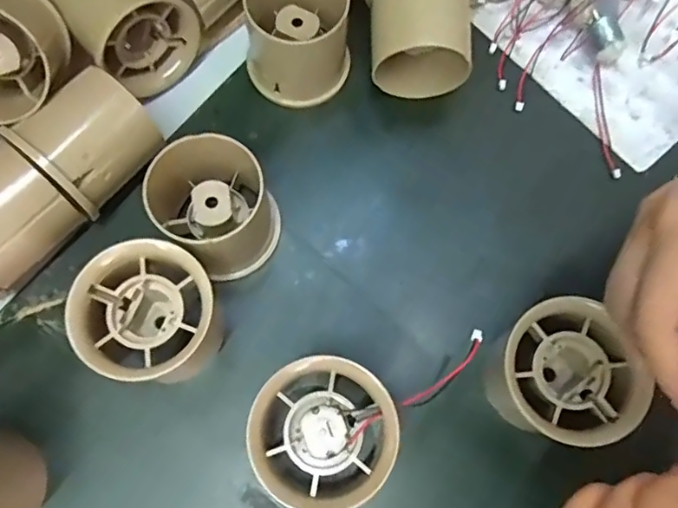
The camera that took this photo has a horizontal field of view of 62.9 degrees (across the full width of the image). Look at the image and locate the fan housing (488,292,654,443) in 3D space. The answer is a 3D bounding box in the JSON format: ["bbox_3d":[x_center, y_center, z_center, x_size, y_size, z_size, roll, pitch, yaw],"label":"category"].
[{"bbox_3d":[0.088,0.055,0.240,0.058,0.061,0.052,-27,75,-8],"label":"fan housing"}]

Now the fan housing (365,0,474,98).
[{"bbox_3d":[0.041,-0.116,0.281,0.051,0.045,0.052,3,72,0],"label":"fan housing"}]

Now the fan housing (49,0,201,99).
[{"bbox_3d":[-0.108,-0.117,0.284,0.051,0.050,0.060,-43,77,-12],"label":"fan housing"}]

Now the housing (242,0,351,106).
[{"bbox_3d":[-0.022,-0.112,0.284,0.052,0.050,0.048,-3,72,-1],"label":"housing"}]

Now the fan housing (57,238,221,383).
[{"bbox_3d":[-0.078,0.028,0.238,0.052,0.051,0.052,0,72,0],"label":"fan housing"}]

